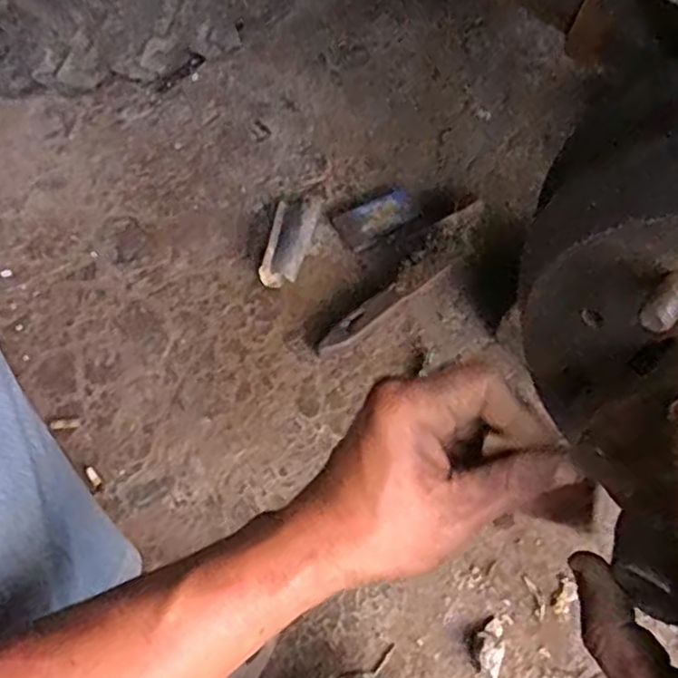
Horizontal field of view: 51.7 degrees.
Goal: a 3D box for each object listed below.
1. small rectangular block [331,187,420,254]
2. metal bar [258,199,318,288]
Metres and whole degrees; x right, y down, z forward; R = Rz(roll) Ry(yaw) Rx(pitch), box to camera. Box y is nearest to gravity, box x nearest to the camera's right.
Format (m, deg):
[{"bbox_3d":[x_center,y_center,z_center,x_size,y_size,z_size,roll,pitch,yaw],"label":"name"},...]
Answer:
[{"bbox_3d":[0.047,-0.155,0.888,0.100,0.011,0.062,-27,62,-13],"label":"small rectangular block"},{"bbox_3d":[-0.062,-0.123,0.869,0.050,0.014,0.132,8,60,7],"label":"metal bar"}]

